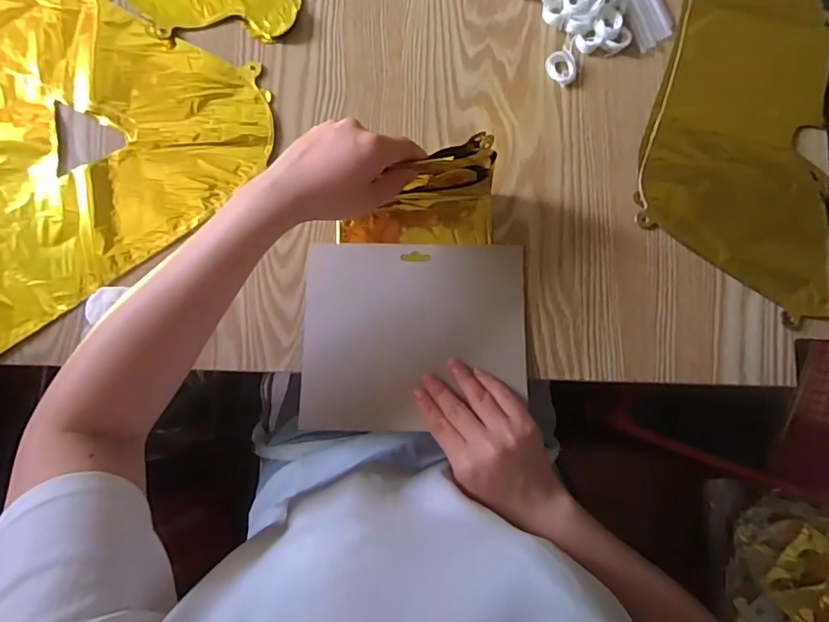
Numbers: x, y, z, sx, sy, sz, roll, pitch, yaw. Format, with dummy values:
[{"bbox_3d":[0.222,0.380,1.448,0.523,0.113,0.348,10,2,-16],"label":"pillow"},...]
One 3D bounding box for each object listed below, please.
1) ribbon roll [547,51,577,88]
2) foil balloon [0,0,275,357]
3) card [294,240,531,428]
[{"bbox_3d":[0.136,-0.224,0.467,0.029,0.008,0.027,27,85,2],"label":"ribbon roll"},{"bbox_3d":[-0.359,-0.177,0.461,0.362,0.014,0.354,-38,86,-4],"label":"foil balloon"},{"bbox_3d":[0.000,0.020,0.445,0.193,0.010,0.163,1,79,0],"label":"card"}]

